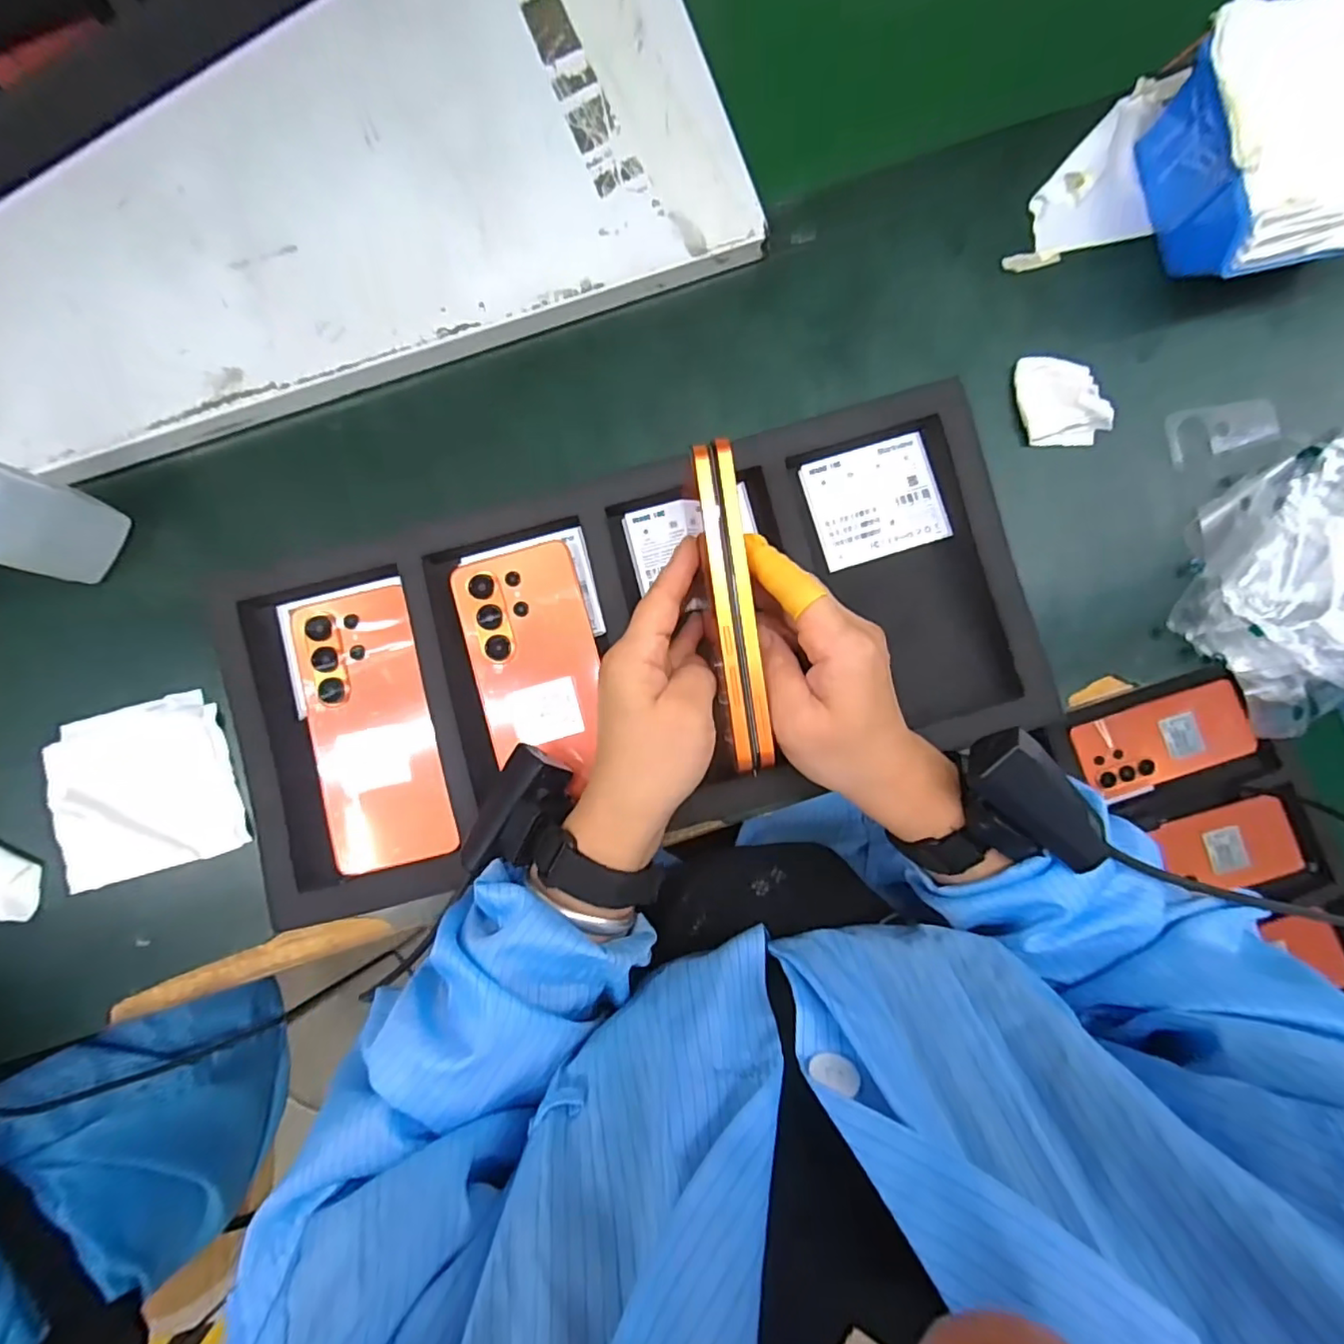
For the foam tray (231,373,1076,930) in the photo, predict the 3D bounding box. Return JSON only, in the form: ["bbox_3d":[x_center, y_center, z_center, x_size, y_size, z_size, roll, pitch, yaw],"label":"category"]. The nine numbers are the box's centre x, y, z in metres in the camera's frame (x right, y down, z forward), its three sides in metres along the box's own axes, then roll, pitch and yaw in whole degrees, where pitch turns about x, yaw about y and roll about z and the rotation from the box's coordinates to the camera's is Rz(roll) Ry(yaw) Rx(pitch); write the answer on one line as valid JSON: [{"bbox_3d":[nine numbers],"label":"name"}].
[{"bbox_3d":[-0.027,-0.011,0.371,0.480,0.032,0.225,-16,84,-1],"label":"foam tray"}]

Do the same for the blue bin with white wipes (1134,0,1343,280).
[{"bbox_3d":[0.383,-0.323,0.382,0.121,0.079,0.143,-12,88,-1],"label":"blue bin with white wipes"}]

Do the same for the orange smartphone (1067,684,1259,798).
[{"bbox_3d":[0.499,0.069,0.613,0.160,0.012,0.077,-18,84,1],"label":"orange smartphone"}]

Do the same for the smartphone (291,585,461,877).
[{"bbox_3d":[-0.186,0.034,0.373,0.077,0.015,0.169,-13,84,-1],"label":"smartphone"}]

